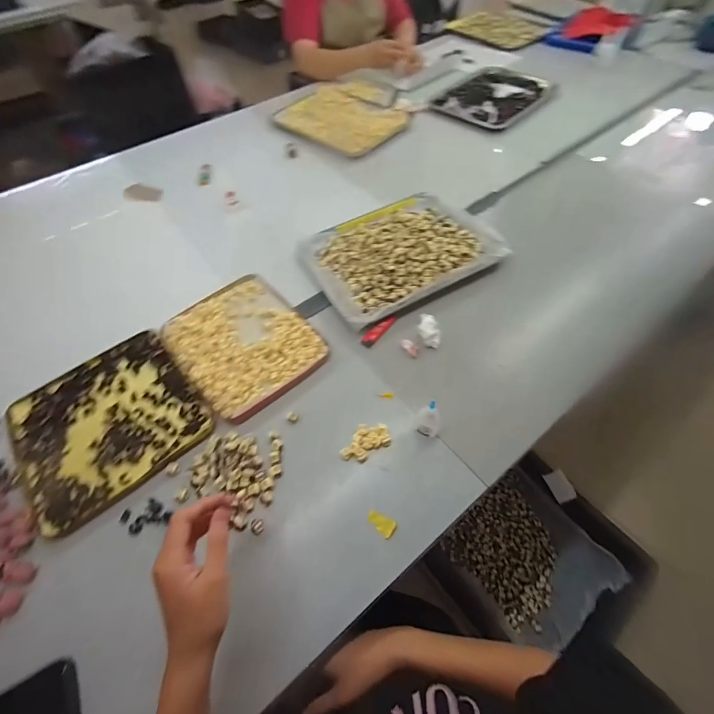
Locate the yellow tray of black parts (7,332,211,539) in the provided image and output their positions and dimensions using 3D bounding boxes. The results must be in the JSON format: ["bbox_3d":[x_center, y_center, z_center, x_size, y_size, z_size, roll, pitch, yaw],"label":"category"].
[{"bbox_3d":[-0.364,0.093,0.516,0.237,0.016,0.236,-36,62,-20],"label":"yellow tray of black parts"}]

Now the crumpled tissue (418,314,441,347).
[{"bbox_3d":[0.121,-0.046,0.578,0.035,0.020,0.057,4,57,5],"label":"crumpled tissue"}]

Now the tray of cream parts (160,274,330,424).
[{"bbox_3d":[-0.189,-0.032,0.582,0.200,0.018,0.247,-37,63,-20],"label":"tray of cream parts"}]

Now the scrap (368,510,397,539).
[{"bbox_3d":[0.030,0.207,0.435,0.036,0.006,0.020,26,61,18],"label":"scrap"}]

